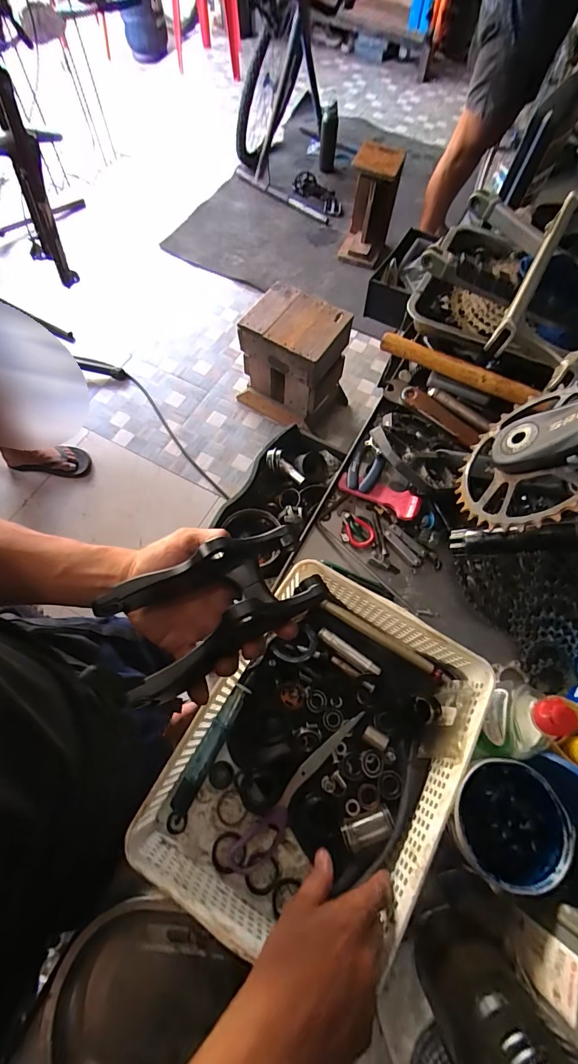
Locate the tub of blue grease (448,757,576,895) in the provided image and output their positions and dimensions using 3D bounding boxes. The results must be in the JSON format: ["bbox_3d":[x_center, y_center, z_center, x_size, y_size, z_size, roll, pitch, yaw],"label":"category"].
[{"bbox_3d":[0.207,0.277,0.410,0.108,0.074,0.097,1,67,-1],"label":"tub of blue grease"}]

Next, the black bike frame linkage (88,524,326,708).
[{"bbox_3d":[-0.059,0.059,0.338,0.170,0.061,0.090,-24,69,-12],"label":"black bike frame linkage"}]

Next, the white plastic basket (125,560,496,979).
[{"bbox_3d":[0.036,0.226,0.442,0.255,0.082,0.323,25,68,9],"label":"white plastic basket"}]

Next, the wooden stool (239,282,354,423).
[{"bbox_3d":[0.015,-0.628,1.559,0.335,0.404,0.245,28,69,10],"label":"wooden stool"}]

